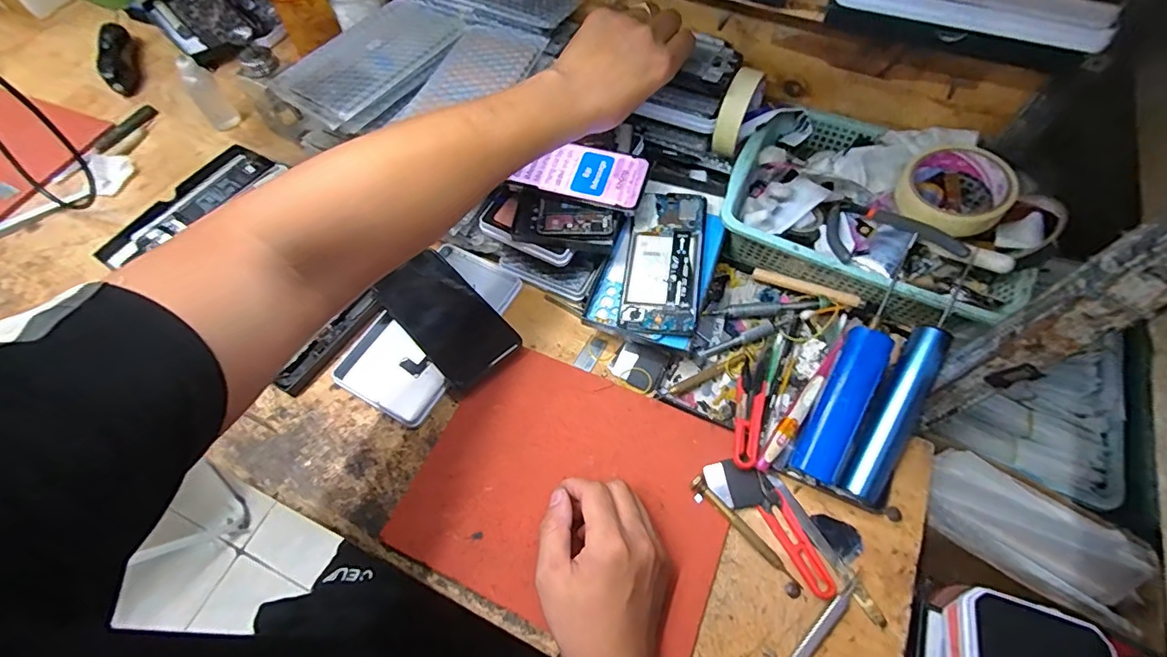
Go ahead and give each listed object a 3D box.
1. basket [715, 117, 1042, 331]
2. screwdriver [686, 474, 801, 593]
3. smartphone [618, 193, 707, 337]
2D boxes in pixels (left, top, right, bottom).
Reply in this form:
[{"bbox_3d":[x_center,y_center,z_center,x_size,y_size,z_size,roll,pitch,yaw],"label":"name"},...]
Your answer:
[{"bbox_3d":[0.281,-0.106,0.495,0.266,0.065,0.180,32,67,17],"label":"basket"},{"bbox_3d":[0.131,0.162,0.406,0.108,0.016,0.011,41,70,20],"label":"screwdriver"},{"bbox_3d":[0.079,-0.067,0.487,0.068,0.008,0.154,5,67,14],"label":"smartphone"}]

